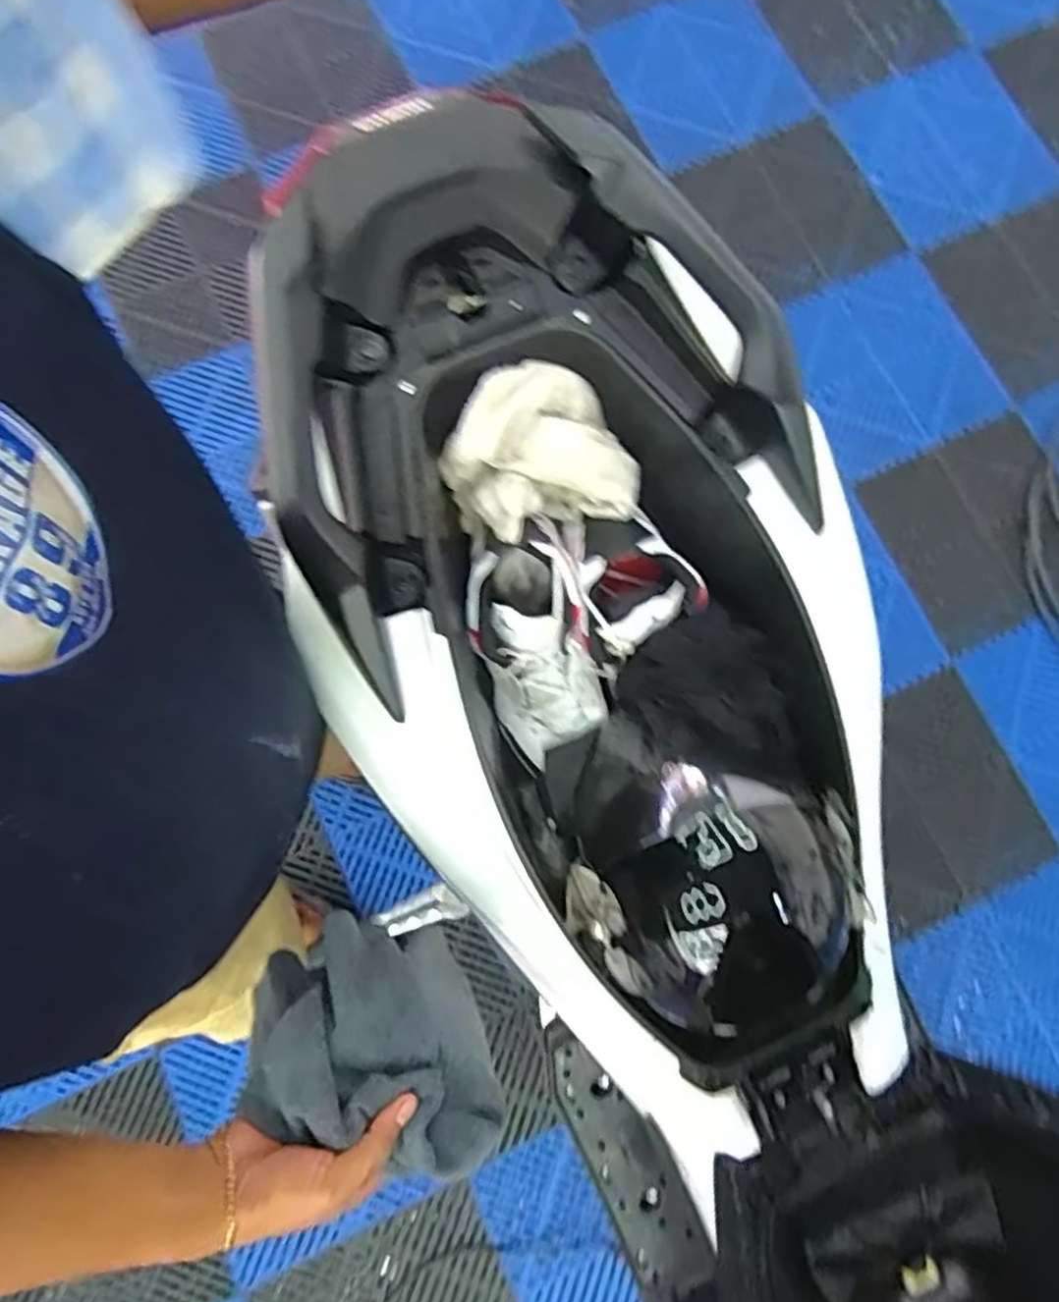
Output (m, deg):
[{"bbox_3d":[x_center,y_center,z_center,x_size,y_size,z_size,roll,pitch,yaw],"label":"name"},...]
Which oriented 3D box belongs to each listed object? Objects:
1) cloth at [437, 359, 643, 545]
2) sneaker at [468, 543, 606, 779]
[{"bbox_3d":[0.007,-0.164,0.661,0.145,0.087,0.145,-32,80,-7],"label":"cloth"},{"bbox_3d":[0.008,0.002,0.695,0.103,0.097,0.231,-14,117,-2],"label":"sneaker"}]

